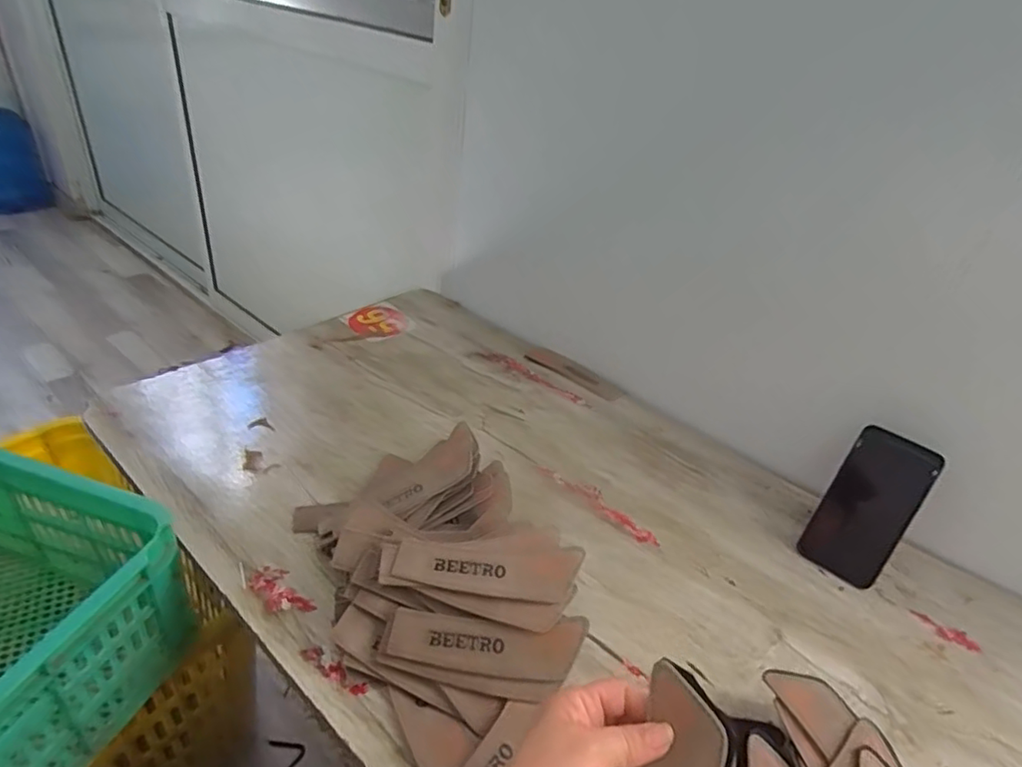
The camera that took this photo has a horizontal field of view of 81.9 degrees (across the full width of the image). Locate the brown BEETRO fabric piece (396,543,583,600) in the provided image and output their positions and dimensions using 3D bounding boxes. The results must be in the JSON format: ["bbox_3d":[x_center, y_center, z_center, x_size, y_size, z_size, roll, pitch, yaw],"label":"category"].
[{"bbox_3d":[-0.020,0.162,0.511,0.160,0.012,0.044,1,57,2],"label":"brown BEETRO fabric piece"}]

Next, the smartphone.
[{"bbox_3d":[0.396,0.137,0.655,0.080,0.168,0.007,30,9,23],"label":"smartphone"}]

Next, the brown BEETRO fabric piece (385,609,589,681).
[{"bbox_3d":[-0.020,0.218,0.491,0.163,0.005,0.046,1,73,1],"label":"brown BEETRO fabric piece"}]

